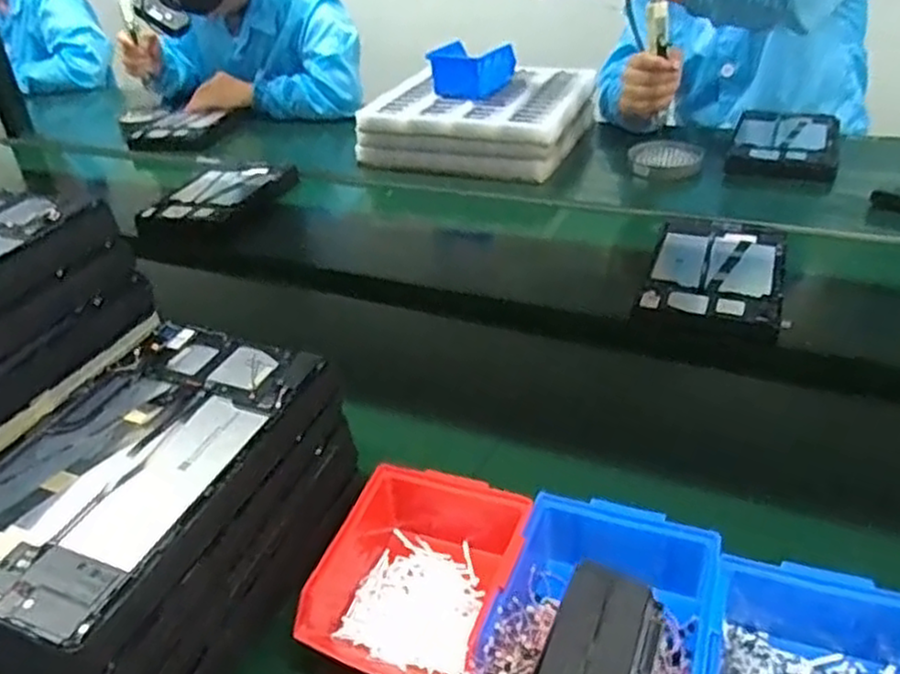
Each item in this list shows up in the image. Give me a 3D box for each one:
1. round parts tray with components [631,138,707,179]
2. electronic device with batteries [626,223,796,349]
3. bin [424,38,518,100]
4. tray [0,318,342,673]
[{"bbox_3d":[0.346,-0.287,1.165,0.111,0.029,0.092,2,34,9],"label":"round parts tray with components"},{"bbox_3d":[0.321,-0.080,0.869,0.152,0.026,0.233,11,37,22],"label":"electronic device with batteries"},{"bbox_3d":[0.036,-0.462,1.261,0.108,0.078,0.130,22,41,33],"label":"bin"},{"bbox_3d":[-0.197,0.084,0.465,0.162,0.038,0.245,14,38,25],"label":"tray"}]

